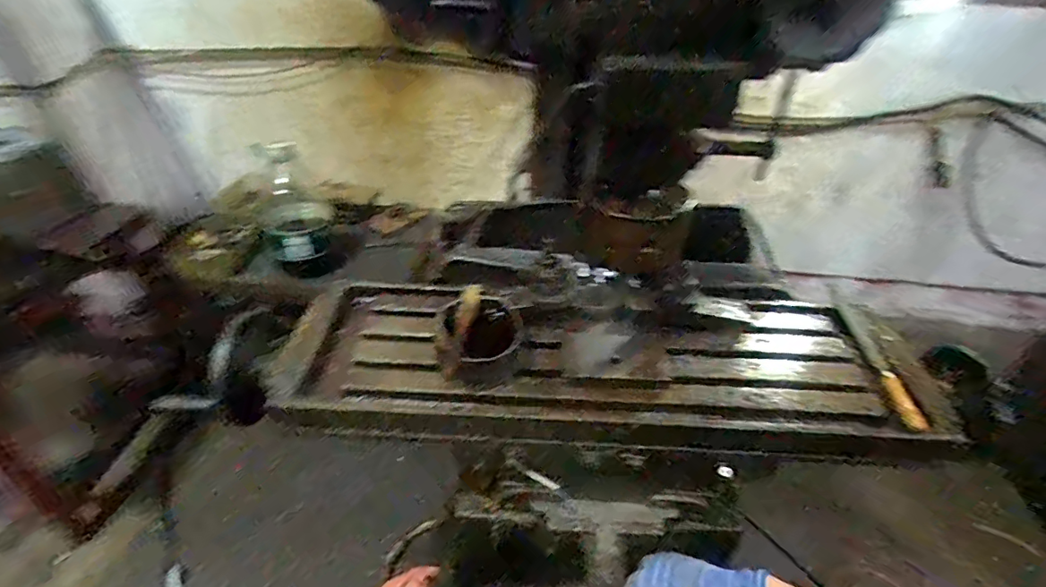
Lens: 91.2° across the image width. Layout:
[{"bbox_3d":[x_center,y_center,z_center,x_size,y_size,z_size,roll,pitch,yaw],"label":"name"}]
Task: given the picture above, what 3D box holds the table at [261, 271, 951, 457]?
[{"bbox_3d":[0.104,0.075,0.688,0.813,0.083,0.281,3,39,0],"label":"table"}]

